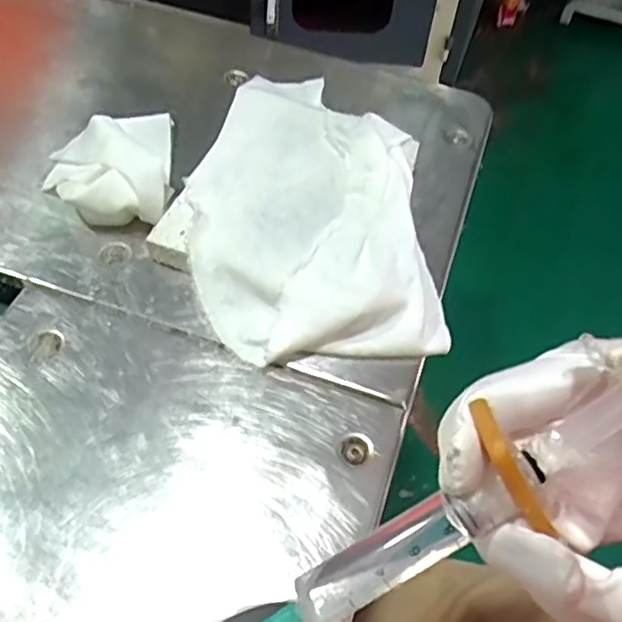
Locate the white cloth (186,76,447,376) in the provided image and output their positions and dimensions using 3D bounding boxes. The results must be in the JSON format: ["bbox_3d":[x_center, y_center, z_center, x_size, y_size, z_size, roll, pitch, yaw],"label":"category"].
[{"bbox_3d":[0.001,-0.076,0.421,0.145,0.029,0.235,0,55,-4],"label":"white cloth"}]

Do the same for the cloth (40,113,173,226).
[{"bbox_3d":[-0.133,-0.103,0.426,0.080,0.036,0.103,-4,55,-8],"label":"cloth"}]

